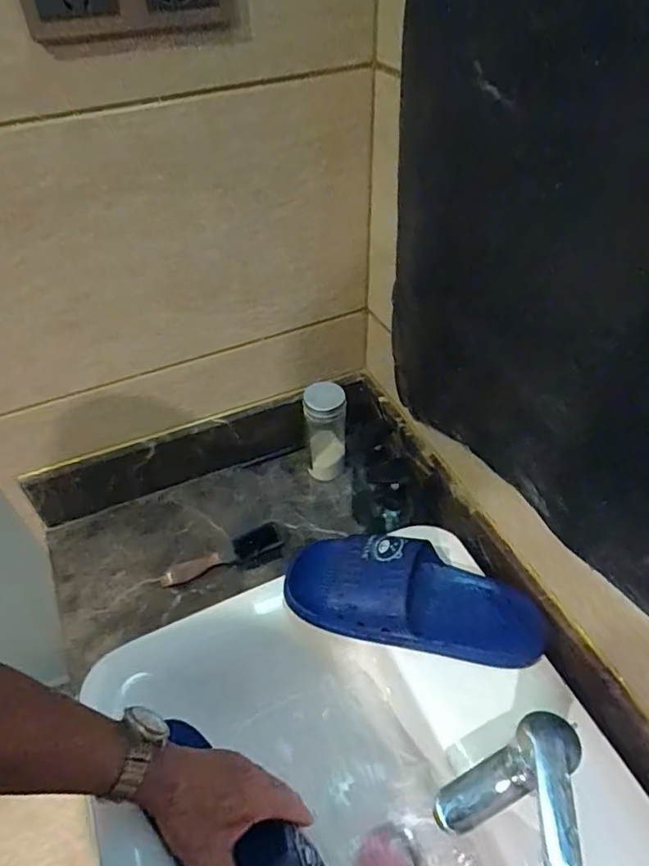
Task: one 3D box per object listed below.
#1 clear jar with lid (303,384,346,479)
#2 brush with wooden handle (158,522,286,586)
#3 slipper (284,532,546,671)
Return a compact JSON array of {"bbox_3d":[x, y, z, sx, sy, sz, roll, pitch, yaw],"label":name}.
[{"bbox_3d":[0.002,-0.002,0.798,0.054,0.152,0.059,-1,47,1],"label":"clear jar with lid"},{"bbox_3d":[-0.131,0.168,0.751,0.164,0.019,0.047,-22,50,-18],"label":"brush with wooden handle"},{"bbox_3d":[0.093,0.167,0.580,0.256,0.065,0.097,8,47,10],"label":"slipper"}]

